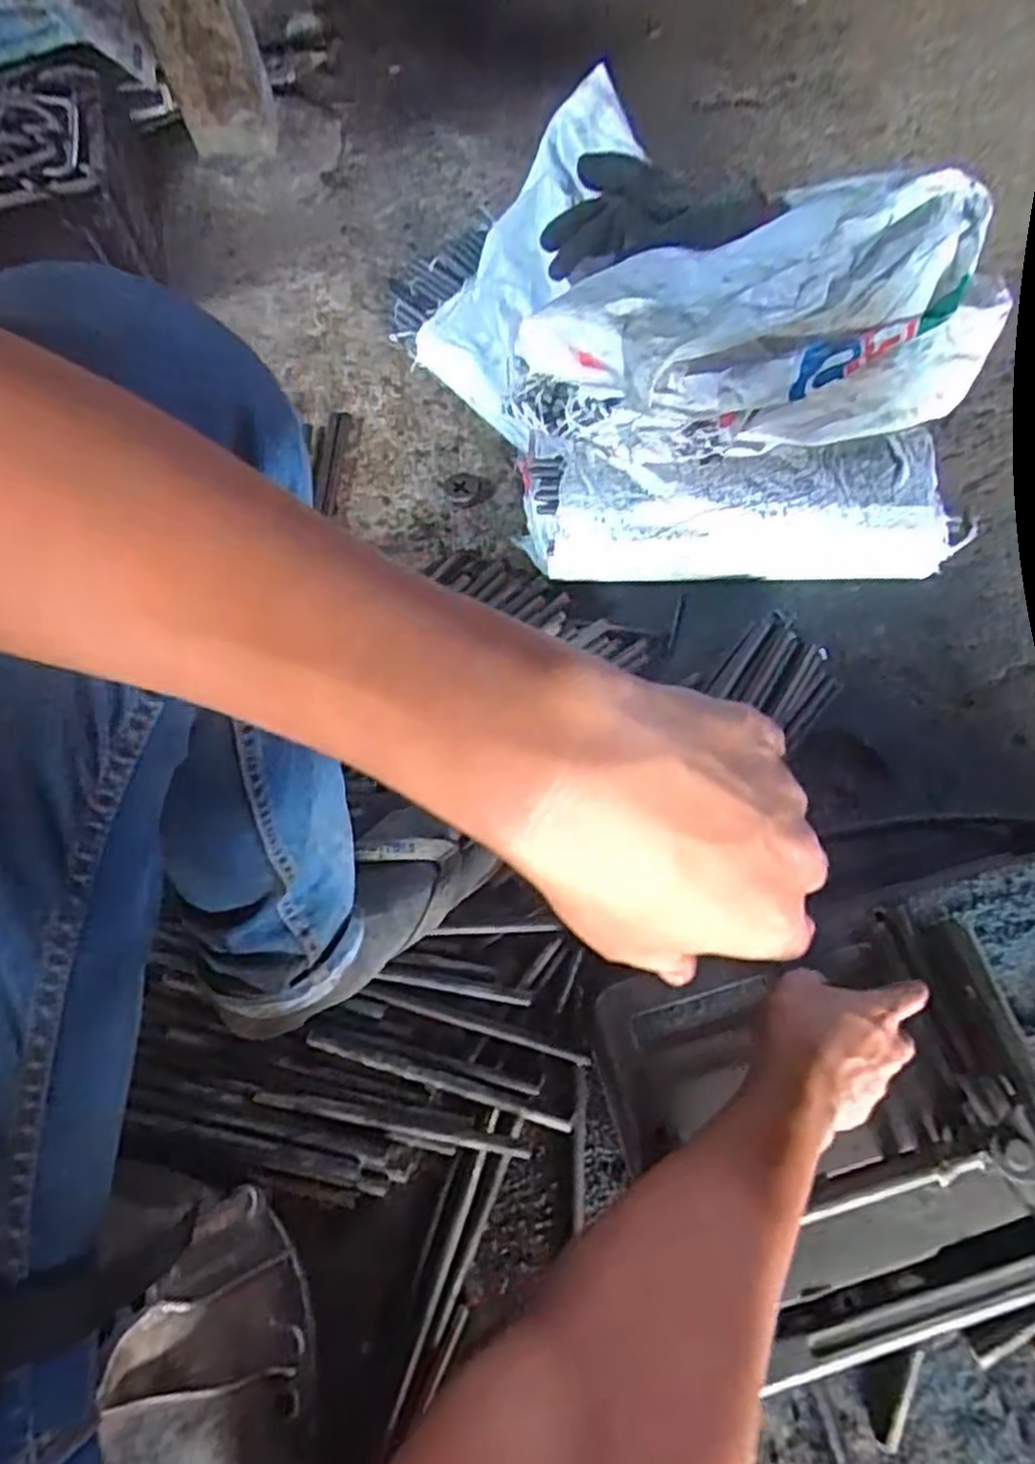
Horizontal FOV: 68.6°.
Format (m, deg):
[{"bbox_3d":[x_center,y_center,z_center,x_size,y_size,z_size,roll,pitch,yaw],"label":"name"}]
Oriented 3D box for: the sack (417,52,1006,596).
[{"bbox_3d":[0.158,-0.369,0.709,0.502,0.249,0.403,-2,68,1],"label":"sack"}]

